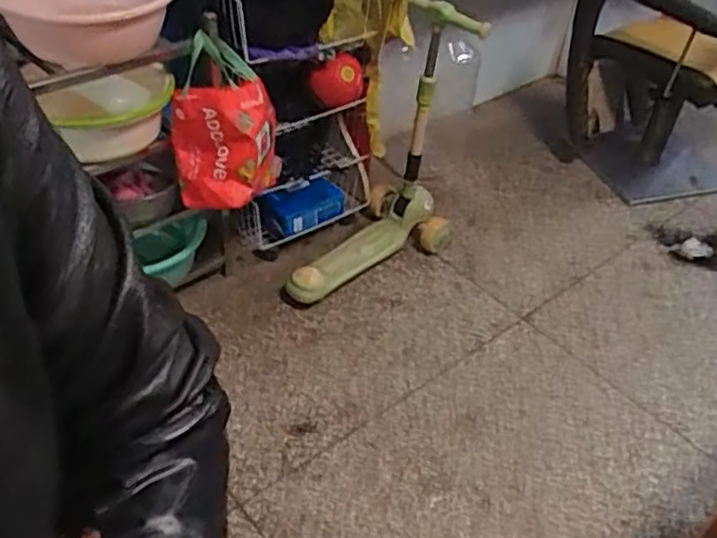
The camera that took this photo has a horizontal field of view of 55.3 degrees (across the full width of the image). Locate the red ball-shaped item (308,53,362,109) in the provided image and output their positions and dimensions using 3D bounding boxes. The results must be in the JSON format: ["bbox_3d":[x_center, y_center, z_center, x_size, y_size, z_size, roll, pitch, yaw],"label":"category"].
[{"bbox_3d":[-0.059,-0.478,1.754,0.127,0.108,0.133,5,41,1],"label":"red ball-shaped item"}]

